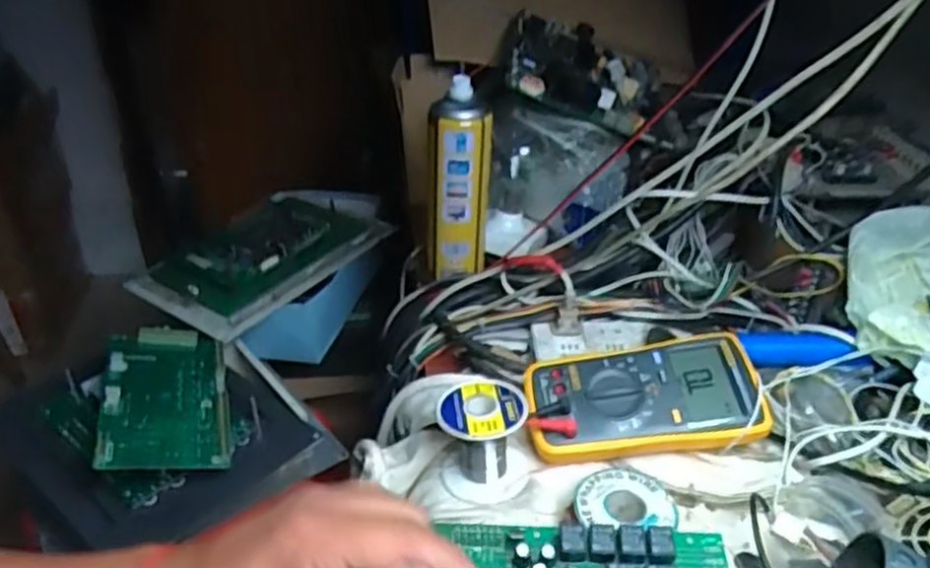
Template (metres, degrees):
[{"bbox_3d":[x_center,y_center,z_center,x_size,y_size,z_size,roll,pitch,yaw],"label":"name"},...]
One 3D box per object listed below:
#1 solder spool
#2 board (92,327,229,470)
[{"bbox_3d":[0.014,0.112,0.527,0.059,0.064,0.057,1,33,0],"label":"solder spool"},{"bbox_3d":[-0.309,0.114,0.749,0.118,0.012,0.203,7,34,-25],"label":"board"}]

